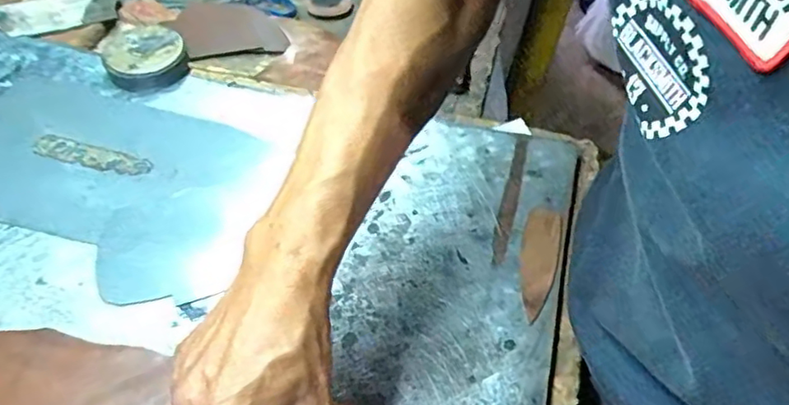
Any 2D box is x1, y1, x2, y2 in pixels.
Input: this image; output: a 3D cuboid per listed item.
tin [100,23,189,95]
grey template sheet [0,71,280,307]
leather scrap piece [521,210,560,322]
[{"bbox_3d":[-0.244,-0.140,0.574,0.073,0.036,0.081,-19,55,-22],"label":"tin"},{"bbox_3d":[-0.246,-0.027,0.494,0.294,0.007,0.190,17,50,11],"label":"grey template sheet"},{"bbox_3d":[0.108,0.043,0.434,0.026,0.004,0.097,6,51,16],"label":"leather scrap piece"}]

